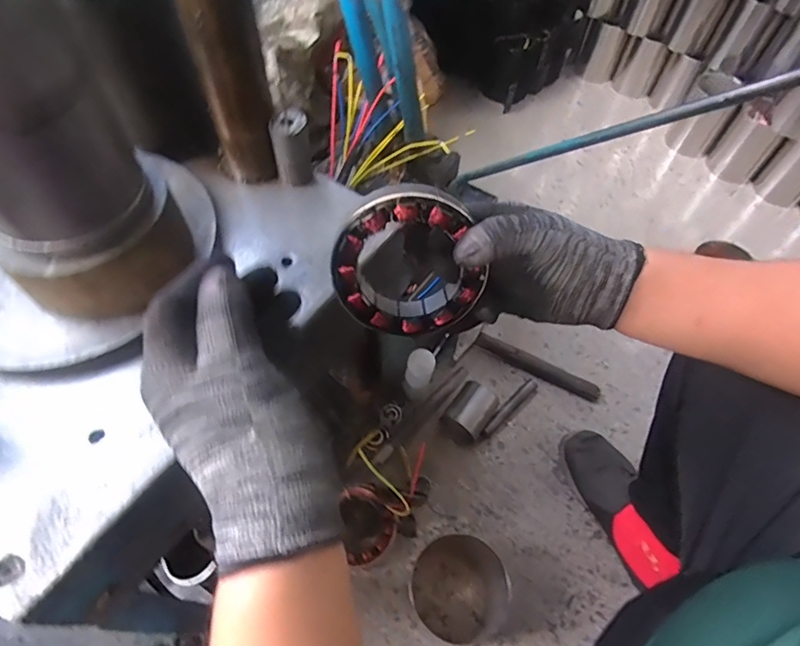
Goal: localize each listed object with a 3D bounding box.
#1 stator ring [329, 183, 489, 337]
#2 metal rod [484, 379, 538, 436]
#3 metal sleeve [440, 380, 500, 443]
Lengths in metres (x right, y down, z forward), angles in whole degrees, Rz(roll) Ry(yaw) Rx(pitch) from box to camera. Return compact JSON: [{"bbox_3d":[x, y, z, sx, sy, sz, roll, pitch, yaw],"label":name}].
[{"bbox_3d":[0.003,-0.045,0.384,0.109,0.118,0.028,-19,27,9],"label":"stator ring"},{"bbox_3d":[0.199,0.150,0.900,0.134,0.019,0.021,-38,66,-23],"label":"metal rod"},{"bbox_3d":[0.120,0.158,0.860,0.072,0.069,0.090,34,62,18],"label":"metal sleeve"}]

